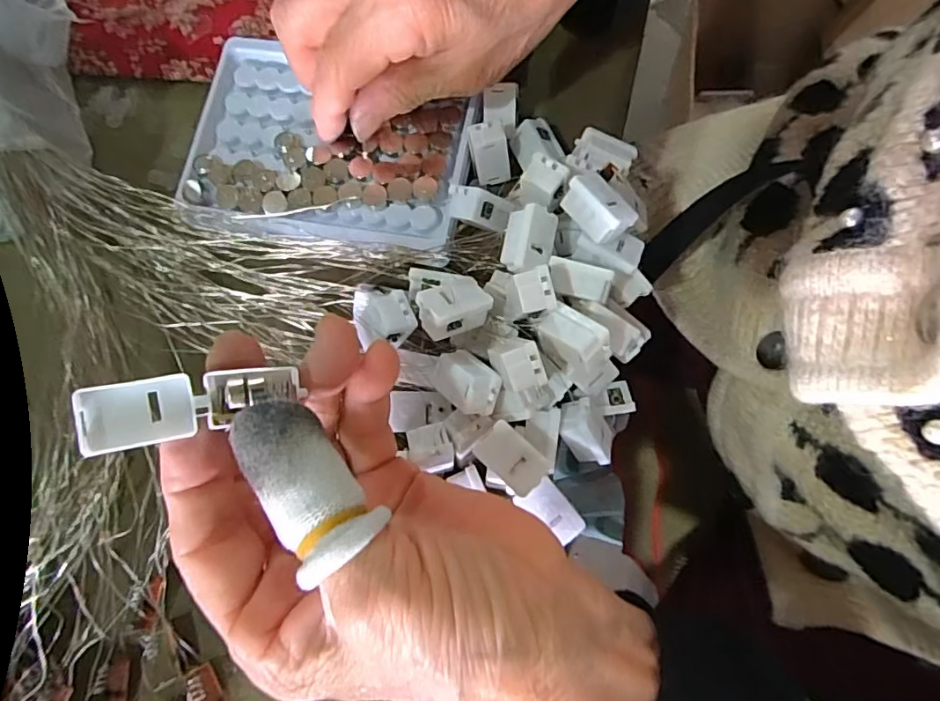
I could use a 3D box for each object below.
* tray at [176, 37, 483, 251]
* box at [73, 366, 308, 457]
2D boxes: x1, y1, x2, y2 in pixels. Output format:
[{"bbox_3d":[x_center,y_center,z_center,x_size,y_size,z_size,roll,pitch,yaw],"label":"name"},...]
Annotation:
[{"bbox_3d":[-0.066,-0.098,0.255,0.130,0.014,0.095,8,78,2],"label":"tray"},{"bbox_3d":[-0.075,0.014,0.148,0.055,0.006,0.016,-12,77,-22],"label":"box"}]

